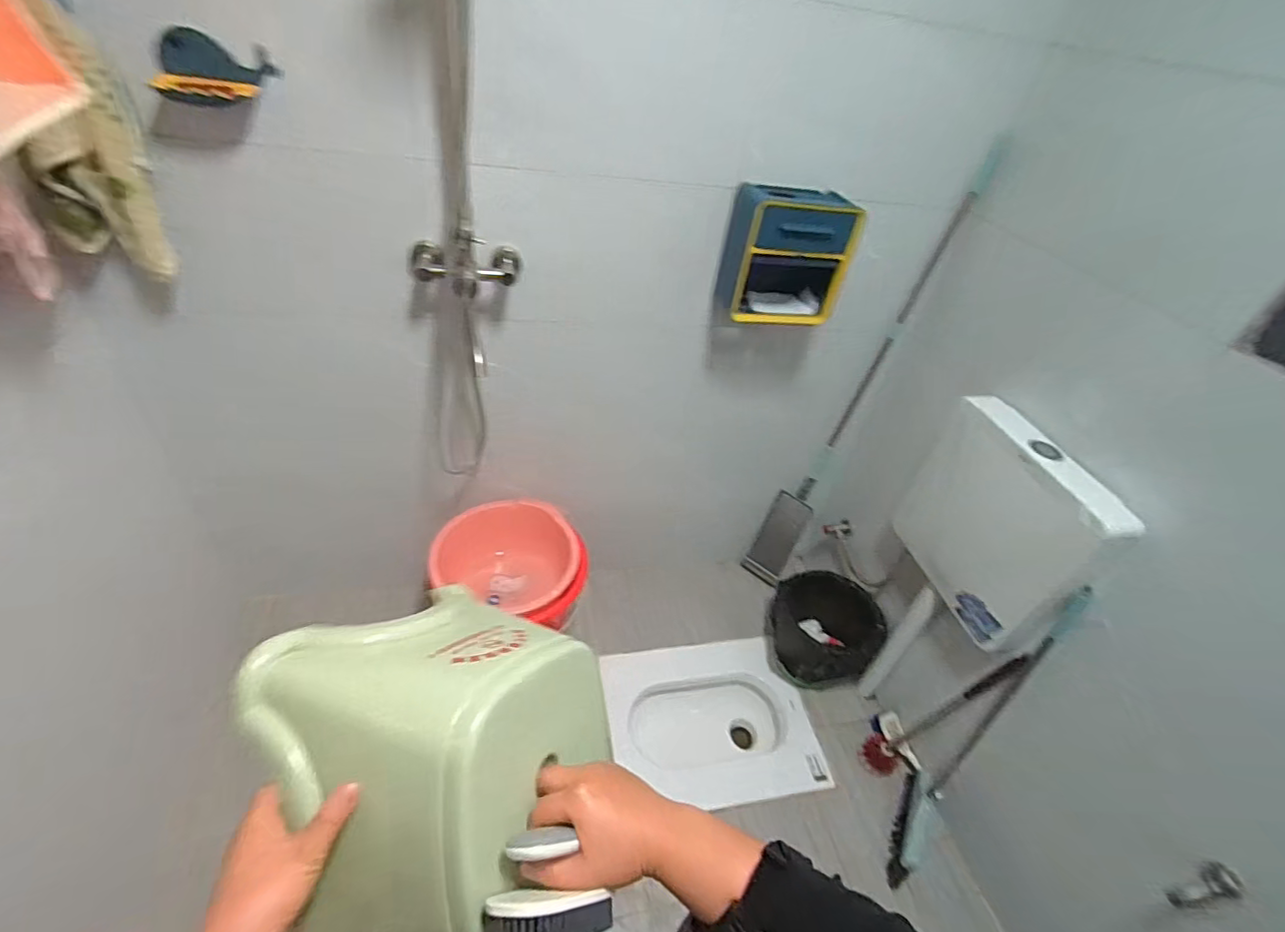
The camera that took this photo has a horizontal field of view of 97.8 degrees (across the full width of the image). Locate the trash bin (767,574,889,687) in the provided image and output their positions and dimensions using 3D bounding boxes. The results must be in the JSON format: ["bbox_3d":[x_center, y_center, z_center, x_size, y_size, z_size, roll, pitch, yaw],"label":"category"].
[{"bbox_3d":[0.494,0.459,1.587,0.275,0.216,0.310,-26,52,-28],"label":"trash bin"}]

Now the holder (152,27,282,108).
[{"bbox_3d":[-0.623,-0.573,0.815,0.146,0.079,0.086,-5,45,-10],"label":"holder"}]

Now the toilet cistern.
[{"bbox_3d":[0.722,0.126,1.167,0.115,0.396,0.396,-8,45,-13],"label":"toilet cistern"}]

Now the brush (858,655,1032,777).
[{"bbox_3d":[0.668,0.573,1.304,0.162,0.511,0.099,-14,47,-18],"label":"brush"}]

